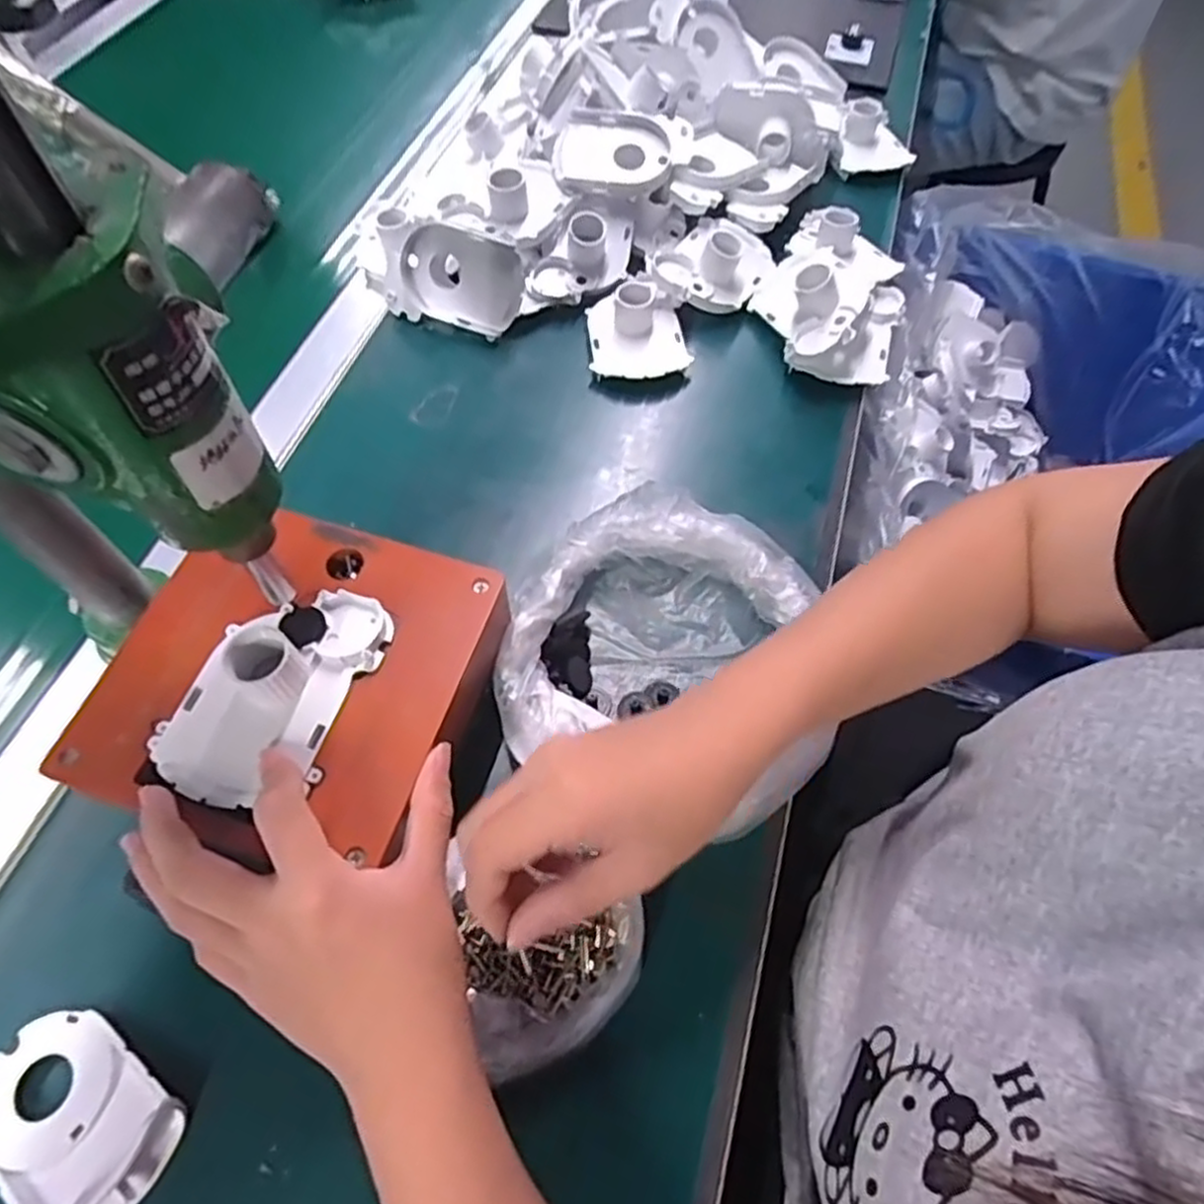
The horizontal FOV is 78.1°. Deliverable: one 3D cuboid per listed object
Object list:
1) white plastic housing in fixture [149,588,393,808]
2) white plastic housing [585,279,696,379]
[{"bbox_3d":[-0.141,0.033,0.315,0.069,0.021,0.102,18,62,6],"label":"white plastic housing in fixture"},{"bbox_3d":[0.025,-0.190,0.524,0.069,0.031,0.073,-4,62,-5],"label":"white plastic housing"}]

